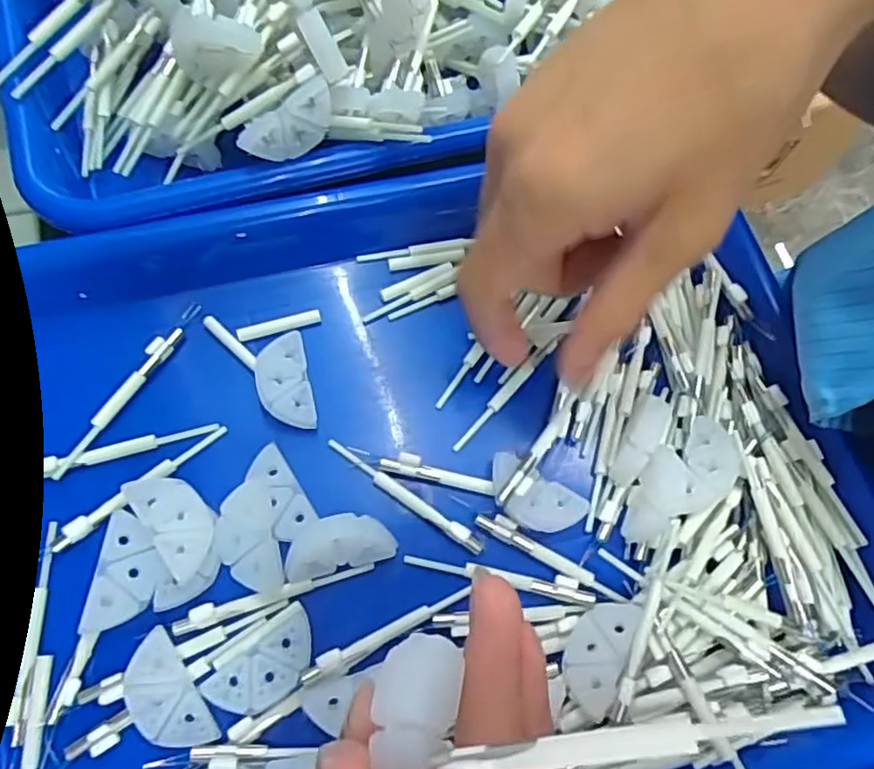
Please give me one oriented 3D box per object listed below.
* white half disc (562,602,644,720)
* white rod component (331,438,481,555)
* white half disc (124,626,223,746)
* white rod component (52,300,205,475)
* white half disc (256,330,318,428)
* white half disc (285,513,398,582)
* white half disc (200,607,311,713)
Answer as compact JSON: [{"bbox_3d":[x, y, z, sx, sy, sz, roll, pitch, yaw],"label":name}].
[{"bbox_3d":[0.055,0.091,0.223,0.021,0.005,0.037,15,64,24],"label":"white half disc"},{"bbox_3d":[-0.012,0.041,0.244,0.069,0.004,0.006,34,71,7],"label":"white rod component"},{"bbox_3d":[-0.088,0.101,0.210,0.020,0.006,0.038,-29,83,-23],"label":"white half disc"},{"bbox_3d":[-0.117,0.000,0.249,0.008,0.006,0.081,29,70,6],"label":"white rod component"},{"bbox_3d":[-0.059,-0.001,0.253,0.019,0.009,0.038,-10,71,-9],"label":"white half disc"},{"bbox_3d":[-0.035,0.056,0.231,0.038,0.014,0.017,-11,72,-9],"label":"white half disc"},{"bbox_3d":[-0.057,0.095,0.217,0.038,0.004,0.019,-35,77,-16],"label":"white half disc"}]

